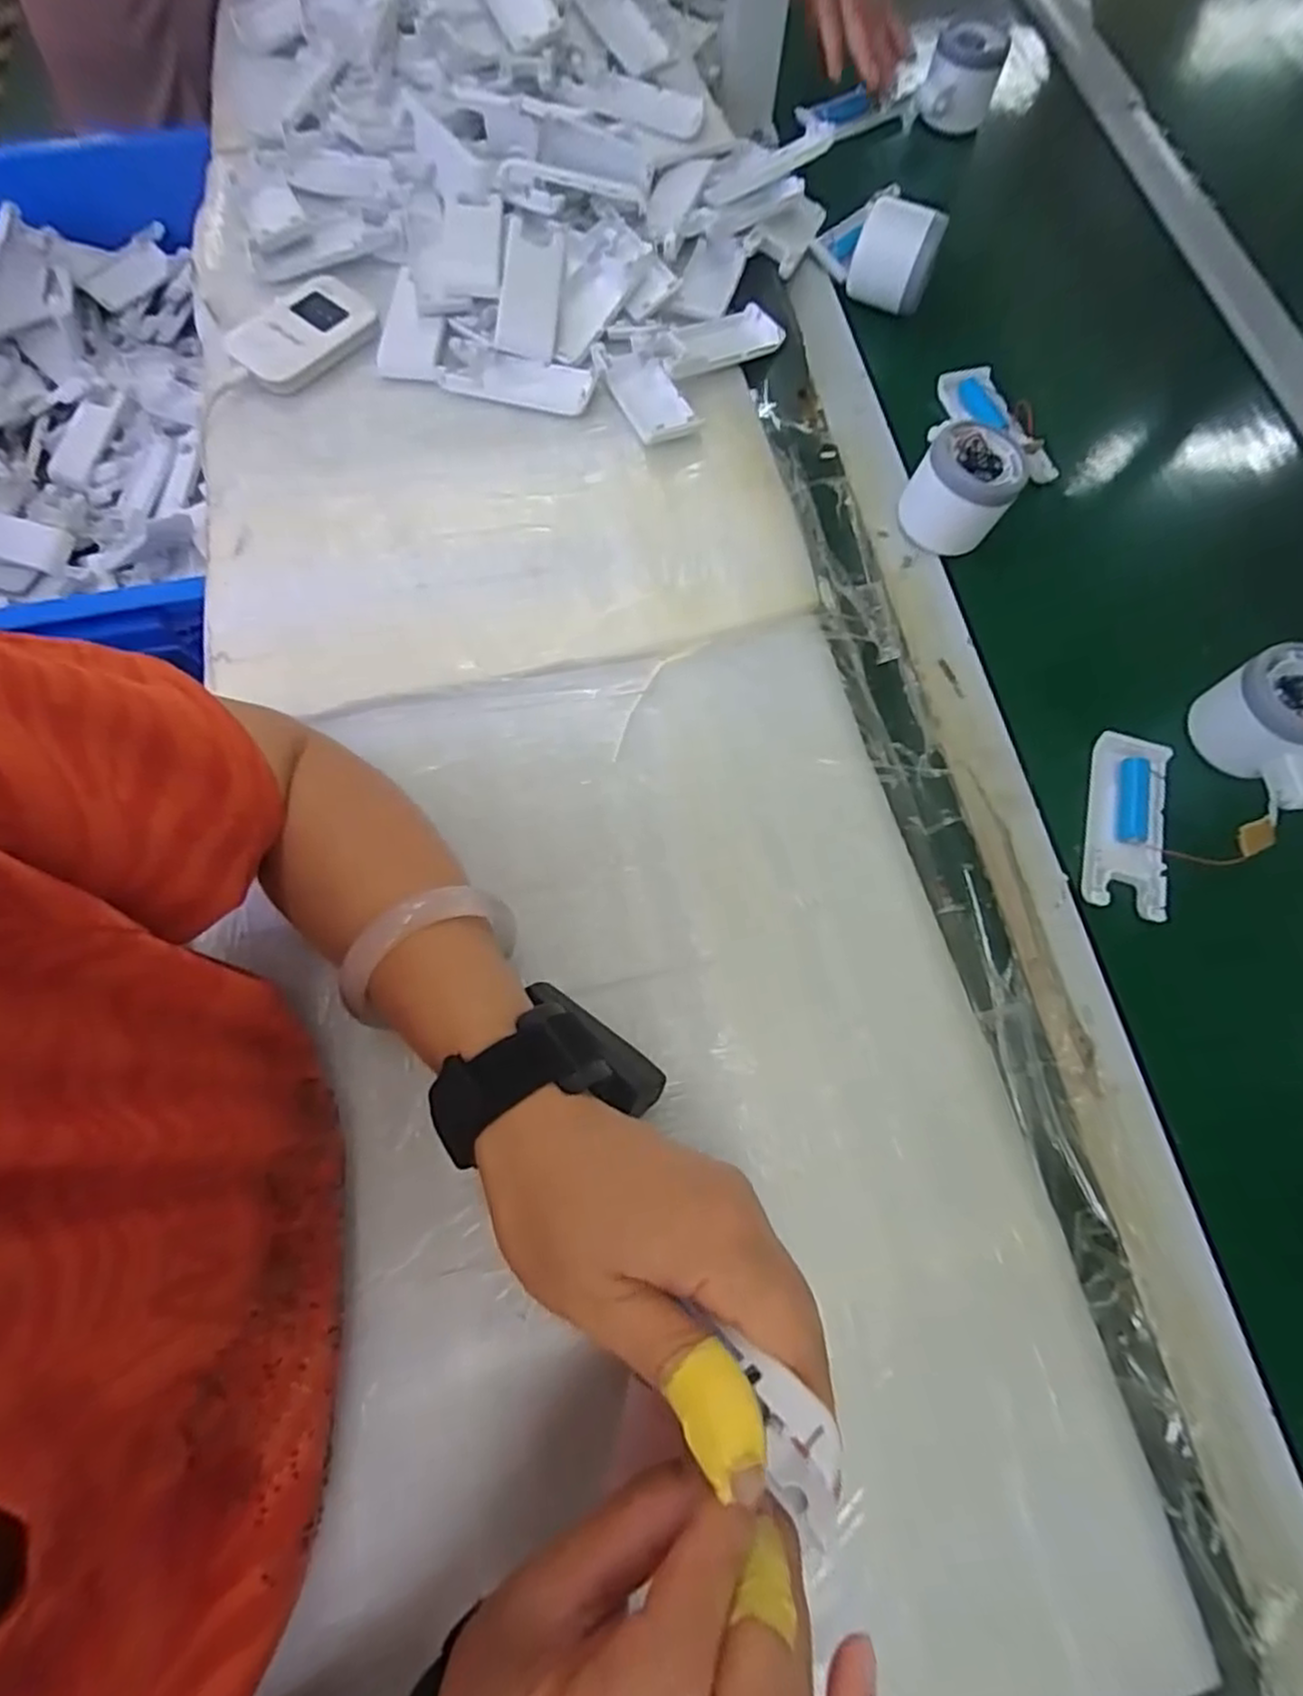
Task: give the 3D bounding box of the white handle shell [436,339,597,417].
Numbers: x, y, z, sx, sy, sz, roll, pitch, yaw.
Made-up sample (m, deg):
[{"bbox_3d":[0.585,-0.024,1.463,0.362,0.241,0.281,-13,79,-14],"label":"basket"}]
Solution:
[{"bbox_3d":[-0.090,-0.318,0.482,0.103,0.015,0.039,17,71,3],"label":"white handle shell"}]

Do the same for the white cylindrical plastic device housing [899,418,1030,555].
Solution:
[{"bbox_3d":[0.188,-0.219,0.438,0.059,0.048,0.050,23,71,5],"label":"white cylindrical plastic device housing"}]

